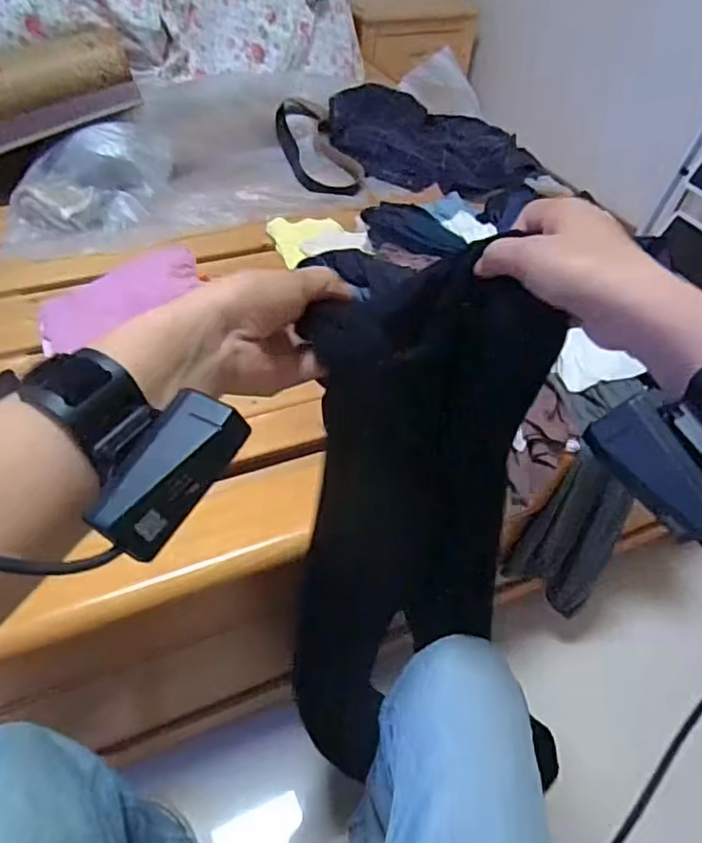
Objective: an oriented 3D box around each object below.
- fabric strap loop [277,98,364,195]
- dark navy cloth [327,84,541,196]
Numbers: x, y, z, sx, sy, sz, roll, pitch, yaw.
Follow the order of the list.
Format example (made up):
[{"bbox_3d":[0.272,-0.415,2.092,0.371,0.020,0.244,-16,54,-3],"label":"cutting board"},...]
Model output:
[{"bbox_3d":[-0.077,-0.622,1.388,0.150,0.034,0.312,-17,65,-19],"label":"fabric strap loop"},{"bbox_3d":[0.195,-0.683,1.447,0.469,0.094,0.394,-3,46,-7],"label":"dark navy cloth"}]

